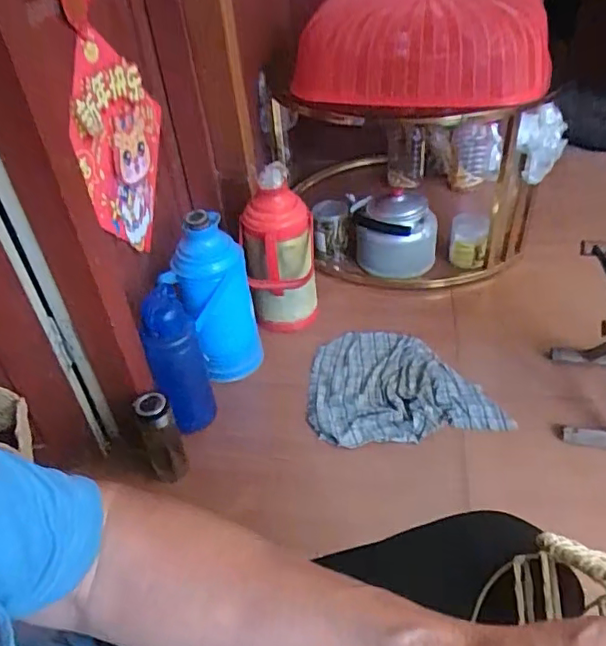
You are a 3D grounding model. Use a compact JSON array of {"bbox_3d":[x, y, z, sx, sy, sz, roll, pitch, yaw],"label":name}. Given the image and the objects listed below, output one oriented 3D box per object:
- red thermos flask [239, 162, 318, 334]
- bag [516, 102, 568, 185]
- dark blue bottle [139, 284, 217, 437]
[{"bbox_3d":[-0.050,-0.132,1.264,0.151,0.398,0.126,-7,40,-1],"label":"red thermos flask"},{"bbox_3d":[0.555,-0.413,1.317,0.111,0.166,0.068,7,41,15],"label":"bag"},{"bbox_3d":[-0.240,0.083,1.095,0.099,0.307,0.085,-13,40,-9],"label":"dark blue bottle"}]

